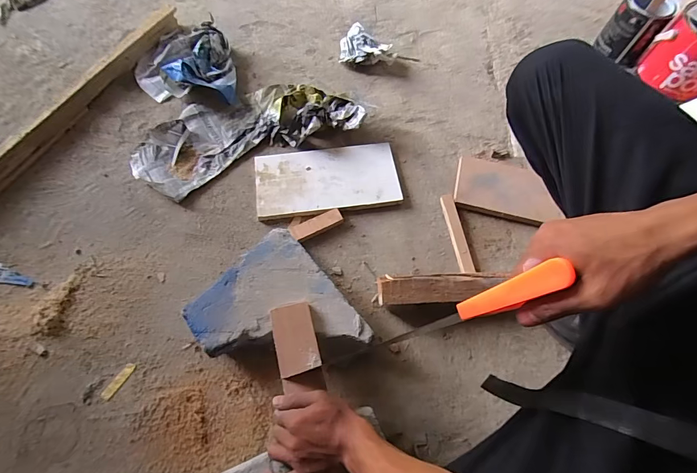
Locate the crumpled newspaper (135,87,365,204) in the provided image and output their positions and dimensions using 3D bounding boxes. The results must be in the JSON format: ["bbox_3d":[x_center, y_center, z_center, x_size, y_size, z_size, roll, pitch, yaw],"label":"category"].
[{"bbox_3d":[-0.211,-0.221,0.736,0.443,0.056,0.204,-22,69,-11],"label":"crumpled newspaper"}]

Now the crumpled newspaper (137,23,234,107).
[{"bbox_3d":[-0.346,-0.396,0.799,0.232,0.073,0.206,7,66,1],"label":"crumpled newspaper"}]

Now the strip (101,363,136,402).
[{"bbox_3d":[-0.351,0.220,0.557,0.015,0.004,0.058,31,69,11],"label":"strip"}]

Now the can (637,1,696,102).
[{"bbox_3d":[0.732,-0.401,0.780,0.139,0.124,0.150,20,67,7],"label":"can"}]

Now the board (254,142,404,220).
[{"bbox_3d":[-0.040,-0.109,0.706,0.266,0.019,0.135,-8,67,-5],"label":"board"}]

